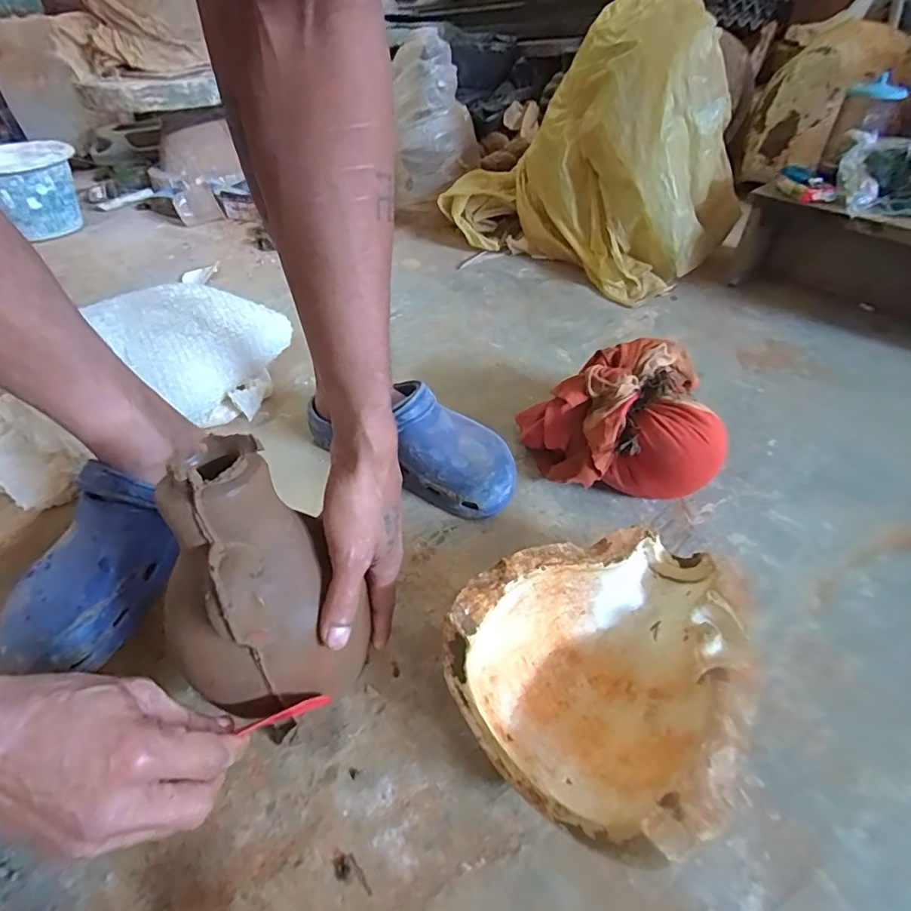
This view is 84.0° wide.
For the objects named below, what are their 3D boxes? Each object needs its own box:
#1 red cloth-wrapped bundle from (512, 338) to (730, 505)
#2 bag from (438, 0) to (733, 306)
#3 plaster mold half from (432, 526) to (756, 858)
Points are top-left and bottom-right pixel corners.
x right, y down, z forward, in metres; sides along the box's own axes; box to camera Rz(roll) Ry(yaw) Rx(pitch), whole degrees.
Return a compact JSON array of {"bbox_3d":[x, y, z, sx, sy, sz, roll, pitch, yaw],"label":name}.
[{"bbox_3d":[0.174,-0.027,0.550,0.192,0.131,0.150,0,44,2],"label":"red cloth-wrapped bundle"},{"bbox_3d":[0.256,-0.585,0.955,0.500,0.386,0.313,31,52,30],"label":"bag"},{"bbox_3d":[0.119,0.145,0.382,0.182,0.113,0.228,29,51,28],"label":"plaster mold half"}]

